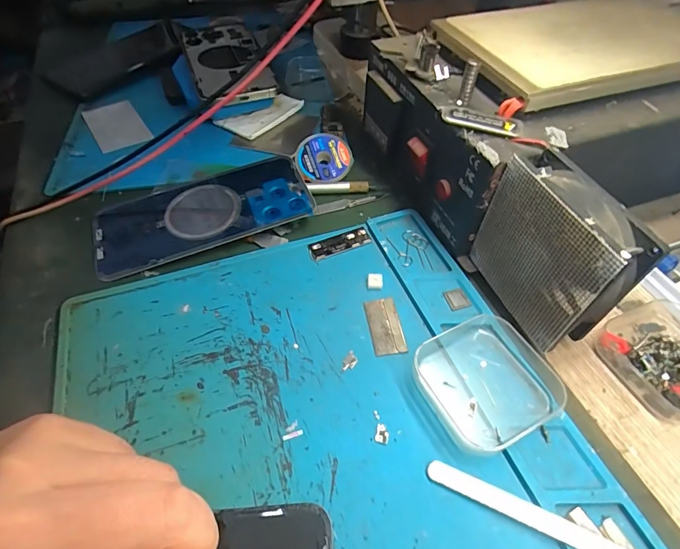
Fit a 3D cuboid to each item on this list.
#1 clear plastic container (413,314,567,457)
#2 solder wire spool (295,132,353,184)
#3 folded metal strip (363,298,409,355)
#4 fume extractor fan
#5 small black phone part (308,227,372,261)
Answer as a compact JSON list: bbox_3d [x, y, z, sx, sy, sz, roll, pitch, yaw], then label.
[{"bbox_3d":[0.079,0.054,0.219,0.067,0.017,0.063,-23,53,-17],"label":"clear plastic container"},{"bbox_3d":[-0.013,-0.095,0.340,0.045,0.012,0.046,2,75,-5],"label":"solder wire spool"},{"bbox_3d":[0.027,0.030,0.248,0.019,0.004,0.038,-8,51,-5],"label":"folded metal strip"},{"bbox_3d":[0.115,-0.009,0.226,0.029,0.085,0.083,-18,52,-13],"label":"fume extractor fan"},{"bbox_3d":[0.000,-0.023,0.292,0.044,0.004,0.016,-21,53,-15],"label":"small black phone part"}]

